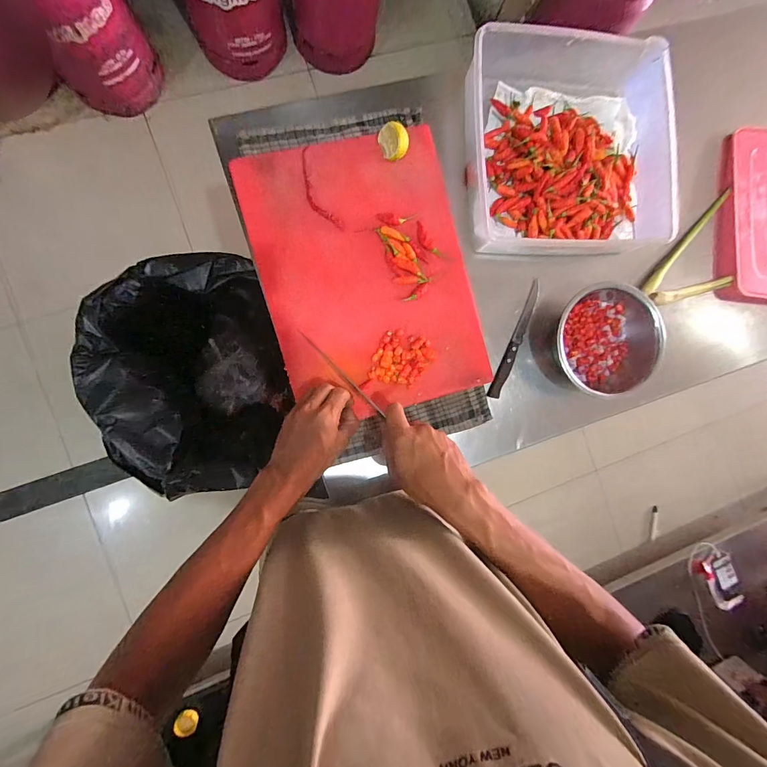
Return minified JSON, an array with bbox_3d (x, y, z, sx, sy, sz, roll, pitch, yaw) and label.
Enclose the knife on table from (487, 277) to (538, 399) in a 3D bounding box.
[{"bbox_3d":[0.208,-0.069,0.586,0.021,0.016,0.196,23,87,-8],"label":"knife on table"}]

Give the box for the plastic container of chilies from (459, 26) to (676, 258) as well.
[{"bbox_3d":[0.270,-0.351,0.567,0.300,0.086,0.297,-2,90,-8],"label":"plastic container of chilies"}]

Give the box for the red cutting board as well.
[{"bbox_3d":[-0.022,-0.153,0.539,0.285,0.020,0.380,-15,92,-8],"label":"red cutting board"}]

